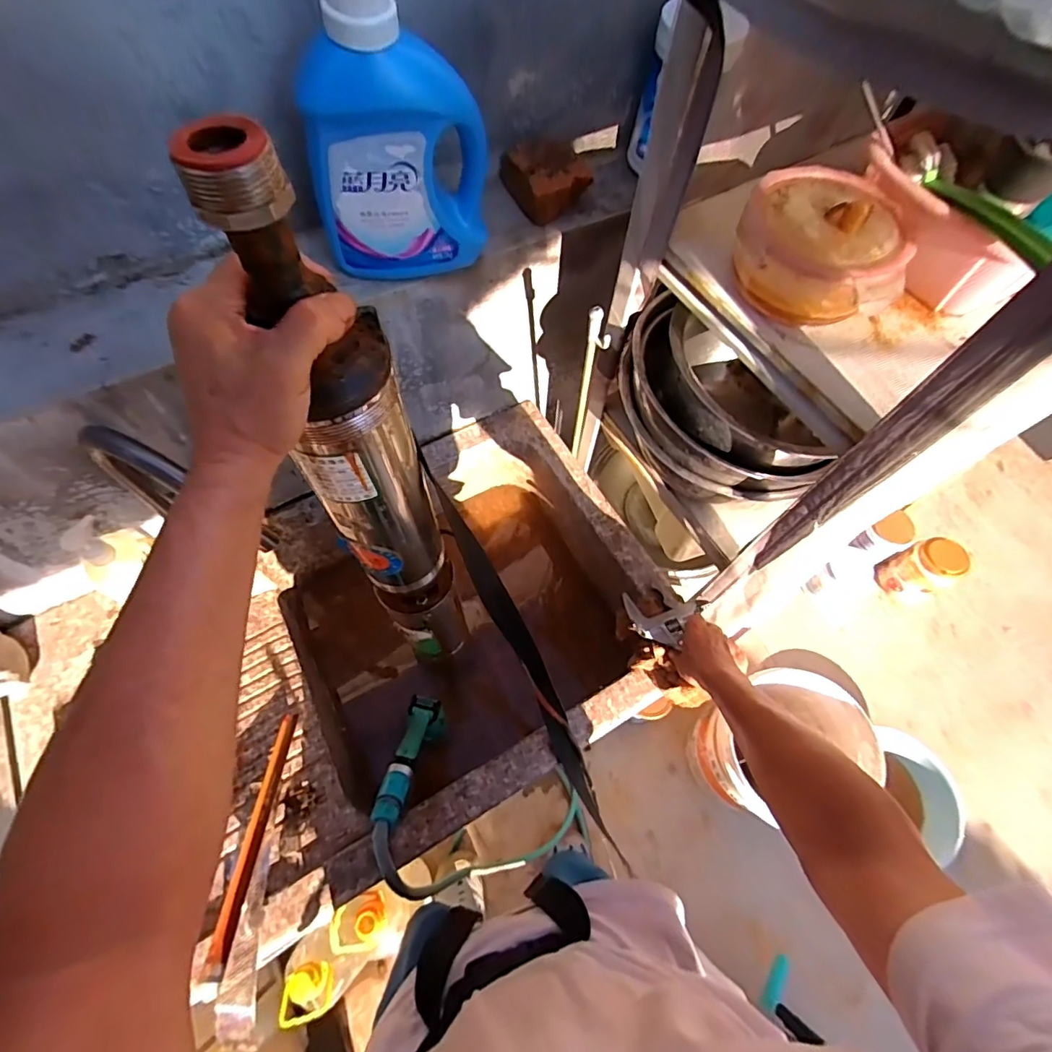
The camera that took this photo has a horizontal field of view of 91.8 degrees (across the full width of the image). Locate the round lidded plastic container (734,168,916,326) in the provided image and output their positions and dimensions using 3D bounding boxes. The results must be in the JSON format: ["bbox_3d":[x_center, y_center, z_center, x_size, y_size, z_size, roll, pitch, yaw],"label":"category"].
[{"bbox_3d":[0.256,-0.245,0.453,0.134,0.070,0.138,1,63,-3],"label":"round lidded plastic container"}]

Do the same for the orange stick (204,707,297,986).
[{"bbox_3d":[-0.325,0.364,0.615,0.021,0.017,0.269,2,48,-2],"label":"orange stick"}]

